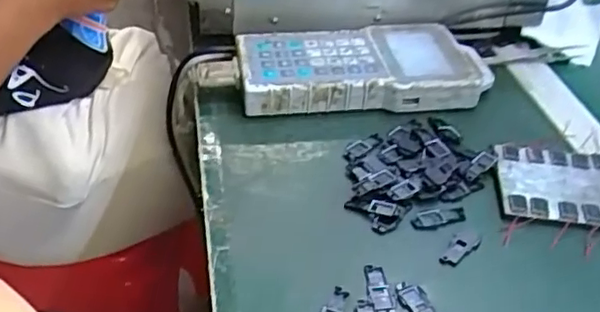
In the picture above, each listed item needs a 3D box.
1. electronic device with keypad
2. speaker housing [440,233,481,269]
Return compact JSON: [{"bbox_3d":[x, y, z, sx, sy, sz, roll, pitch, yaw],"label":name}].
[{"bbox_3d":[0.056,-0.080,0.576,0.220,0.030,0.102,-3,39,-8],"label":"electronic device with keypad"},{"bbox_3d":[0.106,0.063,0.429,0.016,0.004,0.035,30,46,29],"label":"speaker housing"}]

